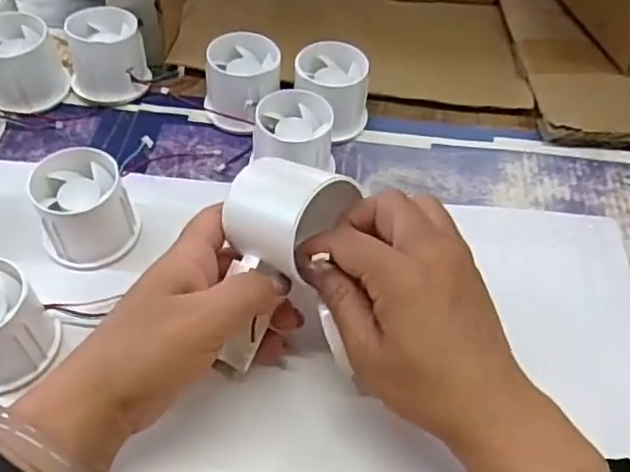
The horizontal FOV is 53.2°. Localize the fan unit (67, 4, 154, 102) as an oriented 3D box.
[{"bbox_3d":[-0.154,-0.132,0.466,0.056,0.048,0.058,-15,55,-15],"label":"fan unit"}]

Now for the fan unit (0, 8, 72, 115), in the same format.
[{"bbox_3d":[-0.212,-0.125,0.455,0.054,0.049,0.057,-19,56,-18],"label":"fan unit"}]

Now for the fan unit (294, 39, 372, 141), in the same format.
[{"bbox_3d":[0.008,-0.101,0.458,0.057,0.057,0.054,2,52,-3],"label":"fan unit"}]

